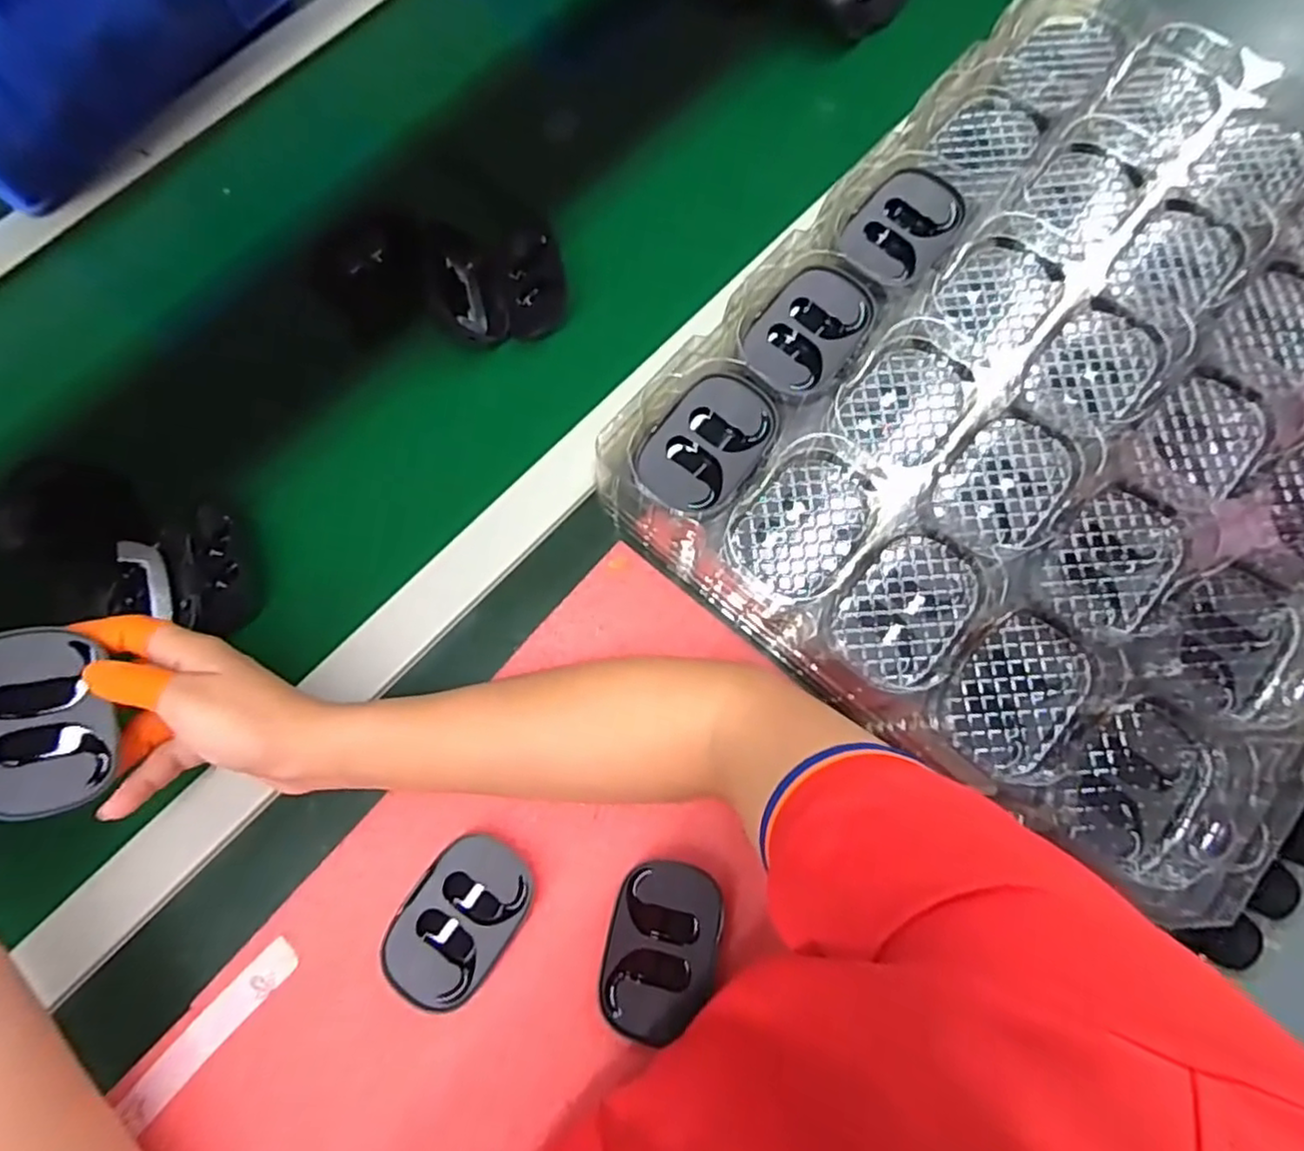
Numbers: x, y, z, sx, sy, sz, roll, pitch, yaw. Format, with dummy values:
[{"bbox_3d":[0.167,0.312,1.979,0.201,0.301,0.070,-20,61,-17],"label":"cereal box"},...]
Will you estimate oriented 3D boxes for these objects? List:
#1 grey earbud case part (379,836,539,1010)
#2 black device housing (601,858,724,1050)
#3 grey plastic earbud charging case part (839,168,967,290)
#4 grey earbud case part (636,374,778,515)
[{"bbox_3d":[-0.105,0.189,0.376,0.057,0.020,0.086,31,78,9],"label":"grey earbud case part"},{"bbox_3d":[0.006,0.203,0.371,0.057,0.013,0.086,12,76,5],"label":"black device housing"},{"bbox_3d":[0.159,-0.221,0.436,0.057,0.017,0.084,35,79,10],"label":"grey plastic earbud charging case part"},{"bbox_3d":[0.031,-0.075,0.395,0.059,0.017,0.082,33,78,10],"label":"grey earbud case part"}]

